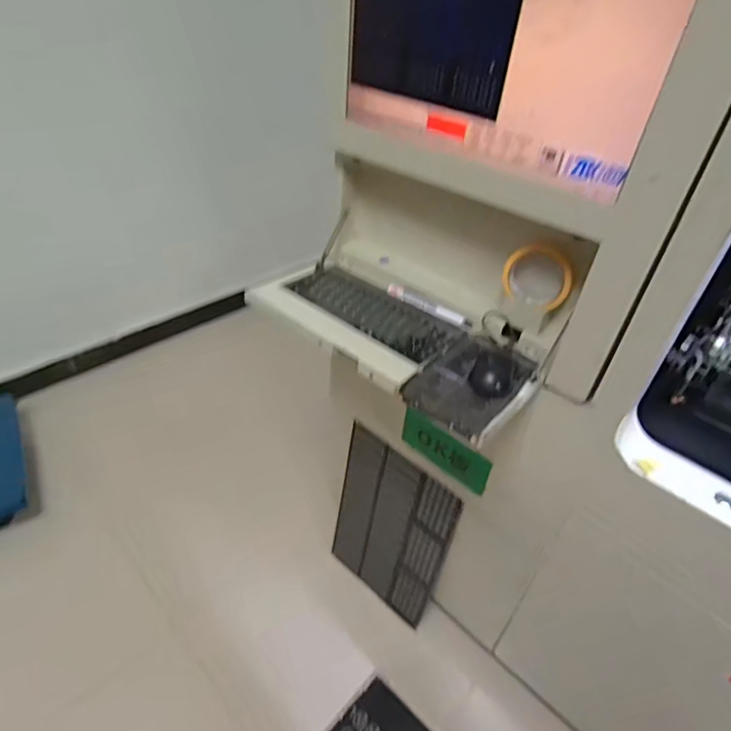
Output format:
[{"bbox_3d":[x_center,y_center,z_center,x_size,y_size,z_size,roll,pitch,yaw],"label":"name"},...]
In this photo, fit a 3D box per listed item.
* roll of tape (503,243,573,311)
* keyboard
[{"bbox_3d":[0.250,-0.125,0.712,0.097,0.090,0.027,33,48,31],"label":"roll of tape"},{"bbox_3d":[0.016,-0.090,0.796,0.285,0.021,0.132,32,47,30],"label":"keyboard"}]

